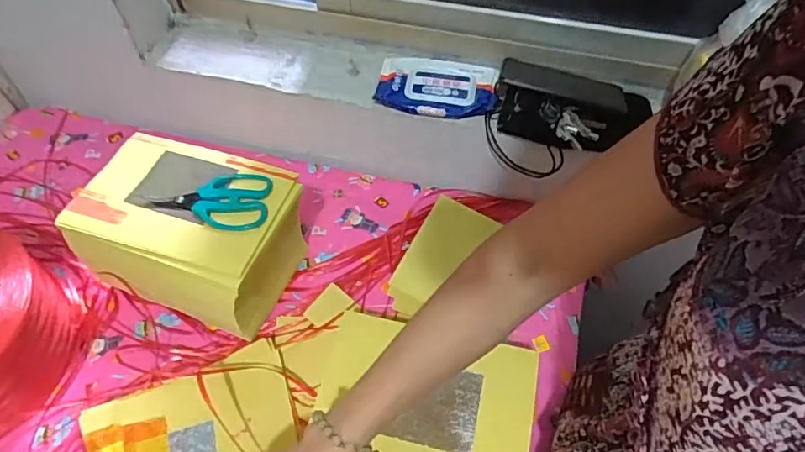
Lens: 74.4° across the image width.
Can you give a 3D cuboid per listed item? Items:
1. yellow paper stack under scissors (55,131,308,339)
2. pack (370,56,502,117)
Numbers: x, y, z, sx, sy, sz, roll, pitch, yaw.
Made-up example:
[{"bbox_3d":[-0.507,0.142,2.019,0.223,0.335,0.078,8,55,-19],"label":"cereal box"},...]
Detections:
[{"bbox_3d":[-0.259,0.015,0.688,0.233,0.168,0.170,16,53,14],"label":"yellow paper stack under scissors"},{"bbox_3d":[0.052,-0.201,0.765,0.168,0.030,0.099,7,52,7],"label":"pack"}]

